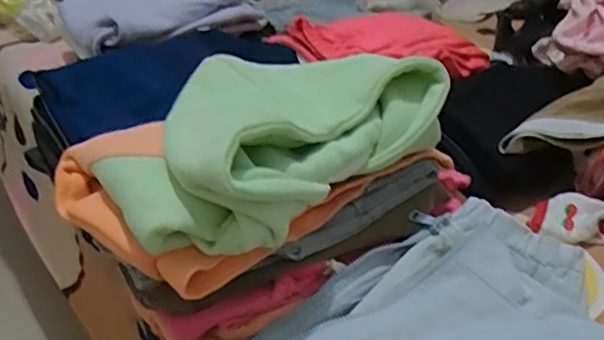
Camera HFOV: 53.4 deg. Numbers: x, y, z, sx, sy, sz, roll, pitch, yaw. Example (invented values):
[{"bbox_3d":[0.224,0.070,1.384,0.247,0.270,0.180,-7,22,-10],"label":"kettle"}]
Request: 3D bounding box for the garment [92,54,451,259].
[{"bbox_3d":[-0.036,-0.040,0.527,0.293,0.075,0.195,-26,42,-34],"label":"garment"}]

